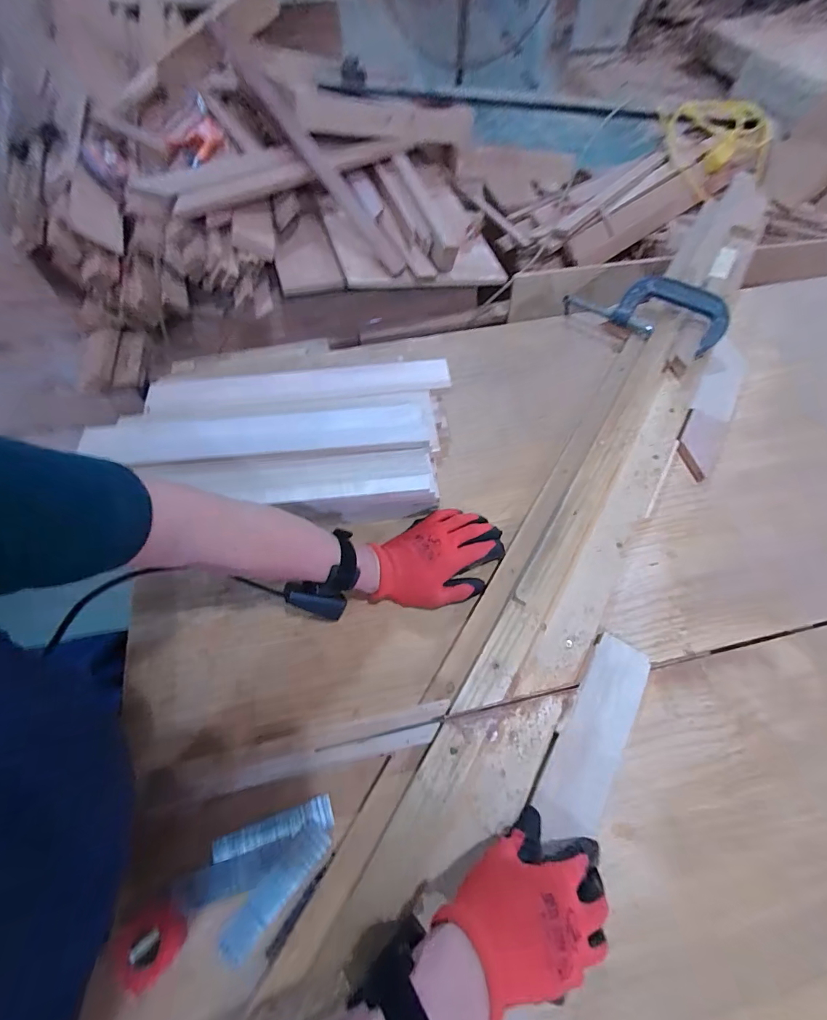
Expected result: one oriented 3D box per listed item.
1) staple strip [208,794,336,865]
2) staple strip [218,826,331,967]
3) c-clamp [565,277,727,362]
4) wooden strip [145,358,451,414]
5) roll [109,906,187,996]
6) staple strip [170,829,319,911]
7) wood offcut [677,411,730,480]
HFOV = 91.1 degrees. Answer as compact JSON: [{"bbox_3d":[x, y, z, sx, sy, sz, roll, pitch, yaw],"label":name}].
[{"bbox_3d":[-0.137,0.316,0.396,0.115,0.007,0.026,-17,60,-9],"label":"staple strip"},{"bbox_3d":[-0.127,0.351,0.374,0.030,0.007,0.117,32,69,35],"label":"staple strip"},{"bbox_3d":[0.409,-0.361,0.716,0.263,0.041,0.101,31,98,17],"label":"c-clamp"},{"bbox_3d":[-0.167,-0.189,0.603,0.431,0.013,0.059,-5,52,-4],"label":"wooden strip"},{"bbox_3d":[-0.231,0.380,0.356,0.050,0.021,0.049,0,59,1],"label":"roll"},{"bbox_3d":[-0.160,0.342,0.382,0.129,0.008,0.029,-13,60,-7],"label":"staple strip"},{"bbox_3d":[0.434,-0.103,0.618,0.061,0.021,0.126,30,64,17],"label":"wood offcut"}]

